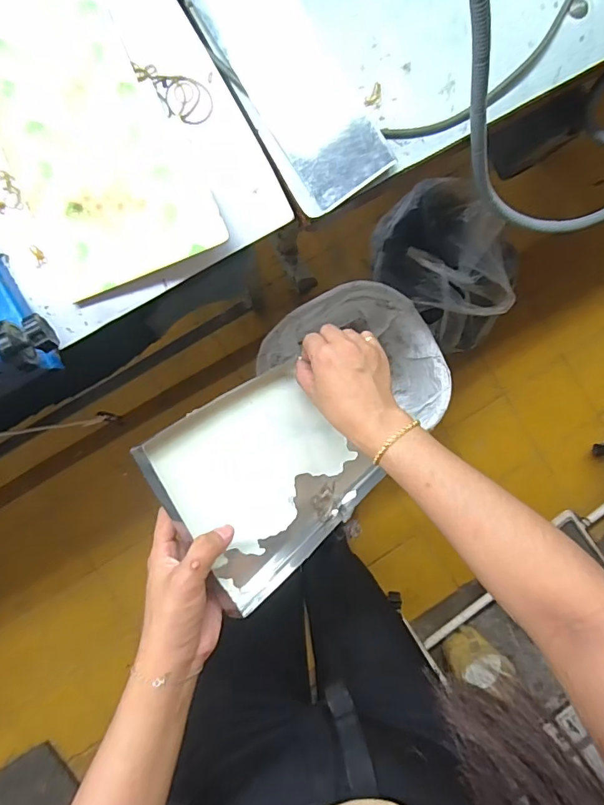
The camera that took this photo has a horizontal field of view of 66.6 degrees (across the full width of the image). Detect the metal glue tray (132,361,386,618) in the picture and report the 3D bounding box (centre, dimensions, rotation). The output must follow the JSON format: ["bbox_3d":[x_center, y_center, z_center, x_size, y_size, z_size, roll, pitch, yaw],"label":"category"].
[{"bbox_3d":[-0.026,0.066,0.443,0.222,0.020,0.172,-34,98,-44],"label":"metal glue tray"}]

